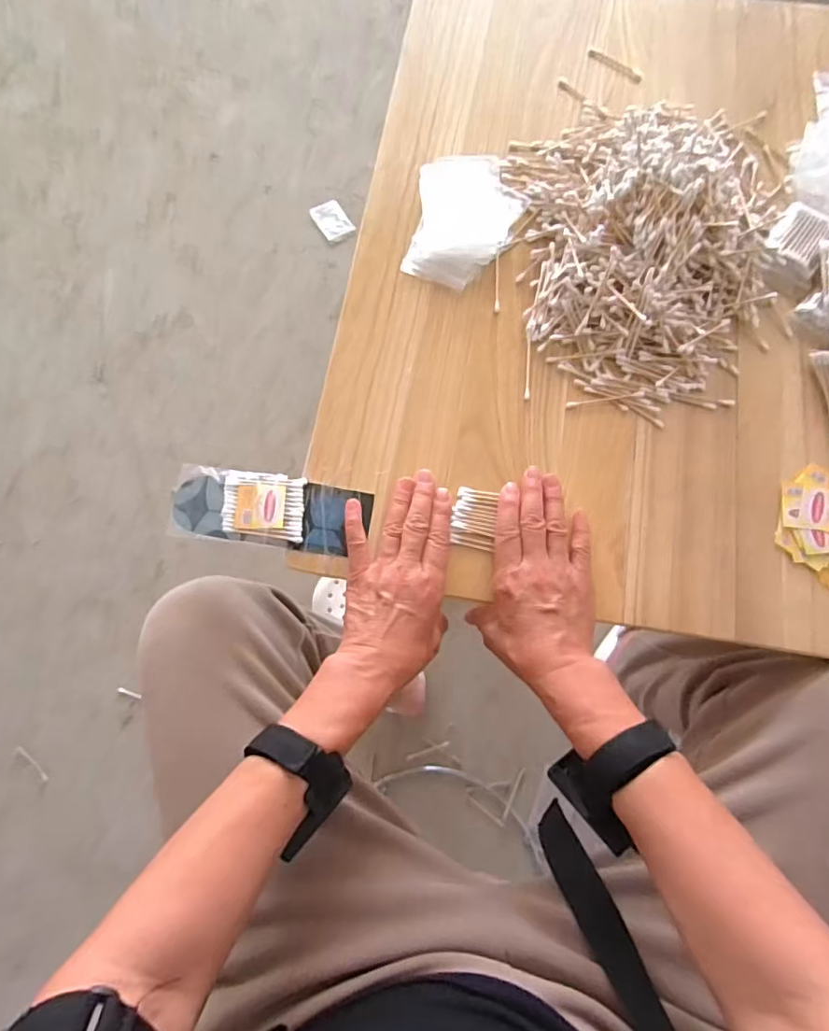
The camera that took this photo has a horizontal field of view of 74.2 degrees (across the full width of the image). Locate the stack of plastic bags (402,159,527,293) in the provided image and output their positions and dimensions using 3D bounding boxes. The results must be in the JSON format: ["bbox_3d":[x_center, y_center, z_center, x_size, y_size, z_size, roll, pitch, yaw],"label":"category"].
[{"bbox_3d":[0.048,-0.308,0.571,0.107,0.013,0.156,21,75,4],"label":"stack of plastic bags"}]

